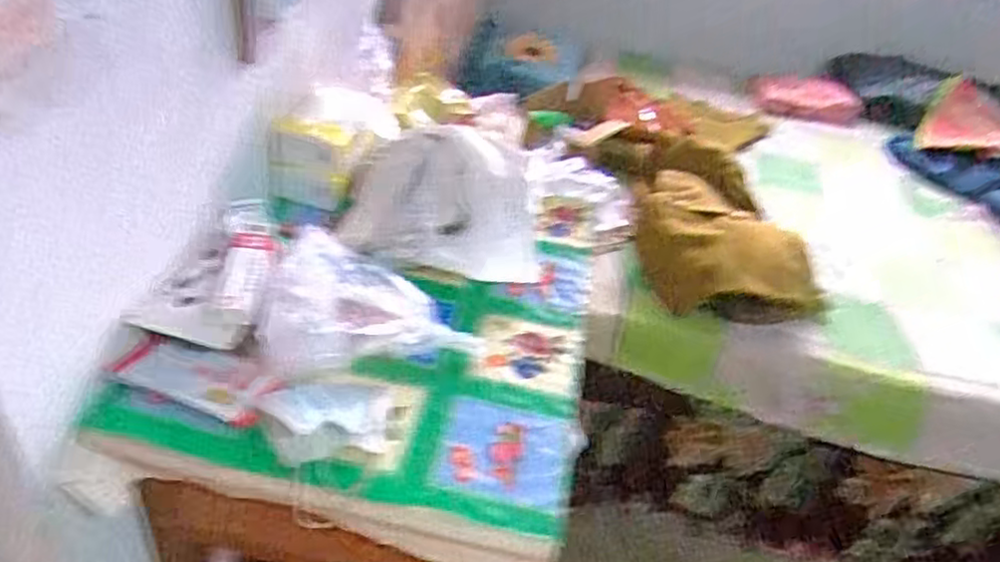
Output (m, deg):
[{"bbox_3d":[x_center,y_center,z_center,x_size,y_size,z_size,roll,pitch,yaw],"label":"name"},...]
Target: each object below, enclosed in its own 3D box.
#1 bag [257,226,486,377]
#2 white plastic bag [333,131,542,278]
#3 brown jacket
[{"bbox_3d":[-0.139,0.019,0.796,0.226,0.096,0.189,3,36,-6],"label":"bag"},{"bbox_3d":[-0.080,-0.125,1.032,0.268,0.069,0.327,4,36,-5],"label":"white plastic bag"},{"bbox_3d":[0.420,-0.142,1.471,0.379,0.155,0.607,3,36,-6],"label":"brown jacket"}]

